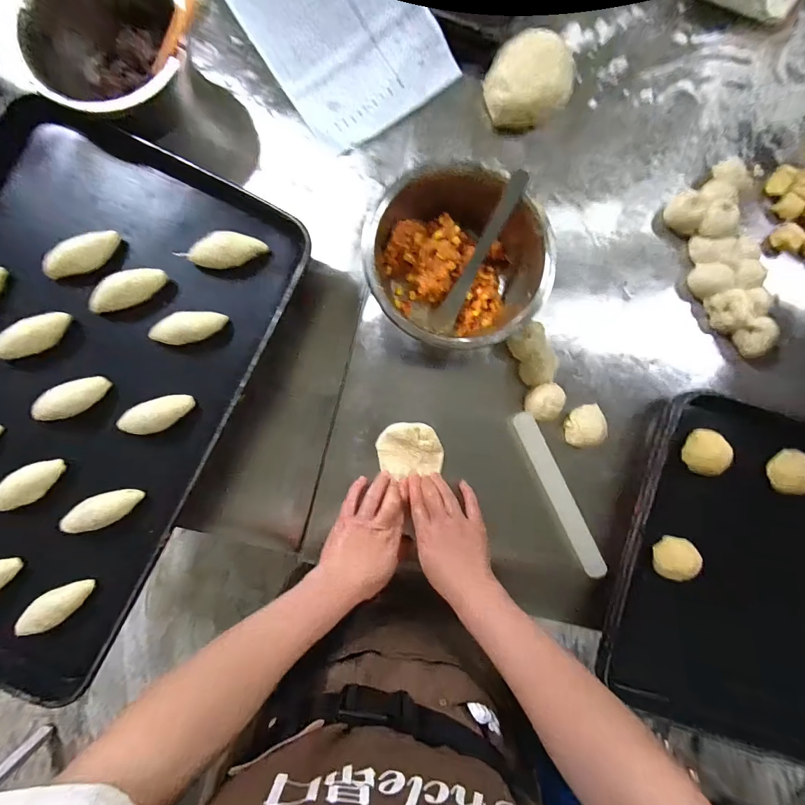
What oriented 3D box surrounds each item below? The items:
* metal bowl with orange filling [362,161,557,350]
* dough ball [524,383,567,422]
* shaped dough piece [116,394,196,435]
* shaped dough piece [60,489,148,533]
[{"bbox_3d":[0.064,-0.162,0.471,0.199,0.094,0.187,0,87,-2],"label":"metal bowl with orange filling"},{"bbox_3d":[0.182,-0.001,0.505,0.042,0.026,0.047,15,87,-1],"label":"dough ball"},{"bbox_3d":[-0.282,0.017,0.452,0.083,0.032,0.032,-24,88,-3],"label":"shaped dough piece"},{"bbox_3d":[-0.335,0.121,0.429,0.091,0.026,0.032,-24,88,-3],"label":"shaped dough piece"}]

